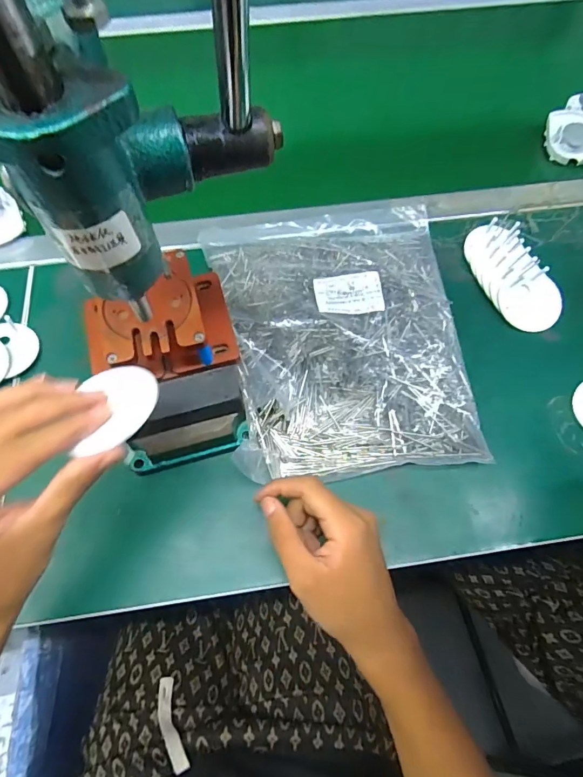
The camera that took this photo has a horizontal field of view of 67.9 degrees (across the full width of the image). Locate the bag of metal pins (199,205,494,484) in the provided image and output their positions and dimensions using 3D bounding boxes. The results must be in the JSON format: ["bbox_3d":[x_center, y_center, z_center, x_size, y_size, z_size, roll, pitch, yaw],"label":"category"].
[{"bbox_3d":[0.038,-0.059,0.402,0.233,0.048,0.276,-6,66,-3],"label":"bag of metal pins"}]

